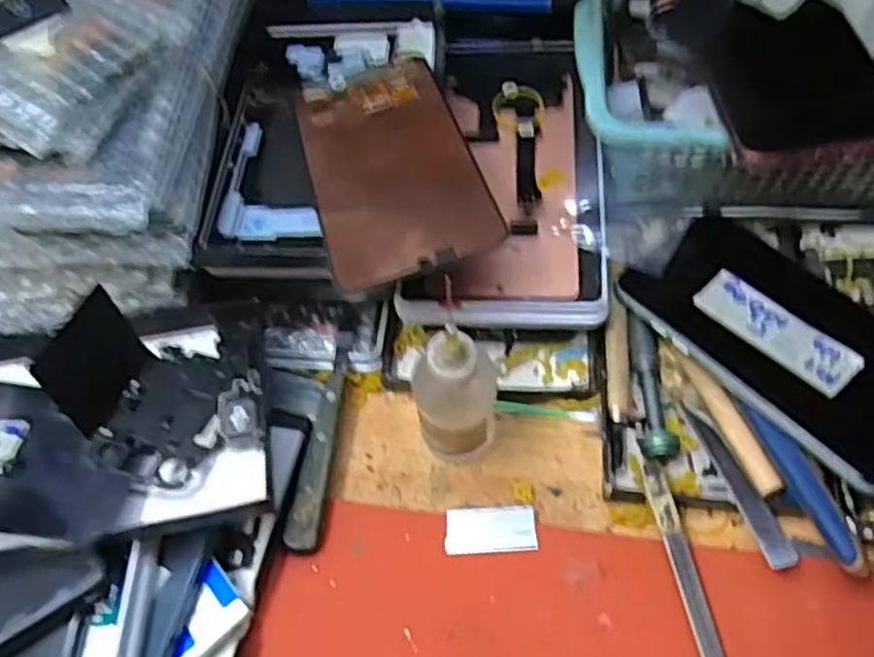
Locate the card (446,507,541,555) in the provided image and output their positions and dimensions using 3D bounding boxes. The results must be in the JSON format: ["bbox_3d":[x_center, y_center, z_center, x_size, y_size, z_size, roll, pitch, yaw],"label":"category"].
[{"bbox_3d":[0.024,0.087,0.328,0.039,0.004,0.020,-3,57,3],"label":"card"}]

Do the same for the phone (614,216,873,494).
[{"bbox_3d":[0.157,0.006,0.340,0.070,0.012,0.142,-40,59,-7],"label":"phone"}]

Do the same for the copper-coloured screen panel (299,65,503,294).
[{"bbox_3d":[-0.022,-0.075,0.341,0.071,0.004,0.134,-15,52,-7],"label":"copper-coloured screen panel"}]

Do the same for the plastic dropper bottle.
[{"bbox_3d":[0.008,0.019,0.306,0.033,0.129,0.035,-2,57,3],"label":"plastic dropper bottle"}]

